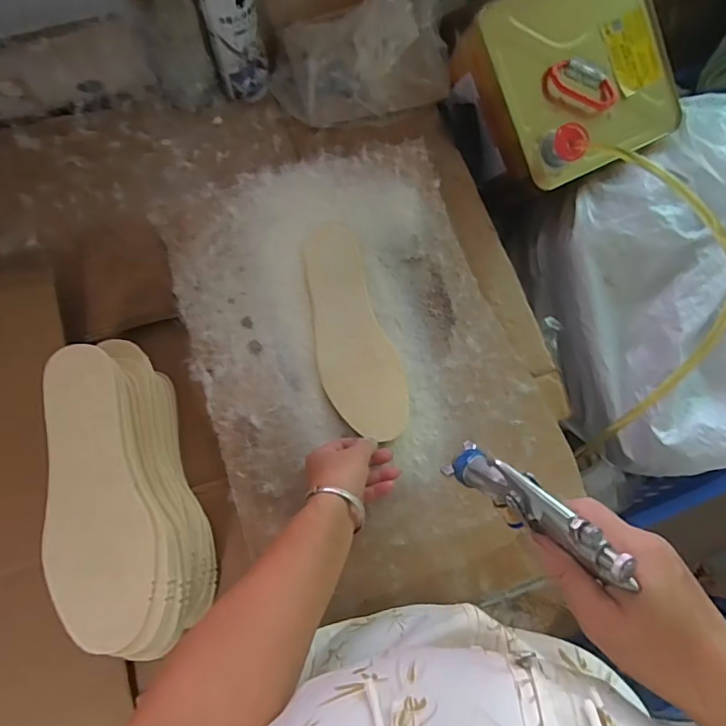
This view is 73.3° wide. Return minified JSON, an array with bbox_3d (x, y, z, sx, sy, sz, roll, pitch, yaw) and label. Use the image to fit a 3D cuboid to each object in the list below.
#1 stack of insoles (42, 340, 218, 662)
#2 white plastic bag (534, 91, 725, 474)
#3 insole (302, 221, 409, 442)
[{"bbox_3d":[-0.232,0.125,0.483,0.121,0.100,0.289,-13,76,-5],"label":"stack of insoles"},{"bbox_3d":[0.493,-0.126,0.640,0.421,0.215,0.418,-24,78,-8],"label":"white plastic bag"},{"bbox_3d":[-0.015,-0.041,0.578,0.089,0.009,0.264,-15,79,-6],"label":"insole"}]

